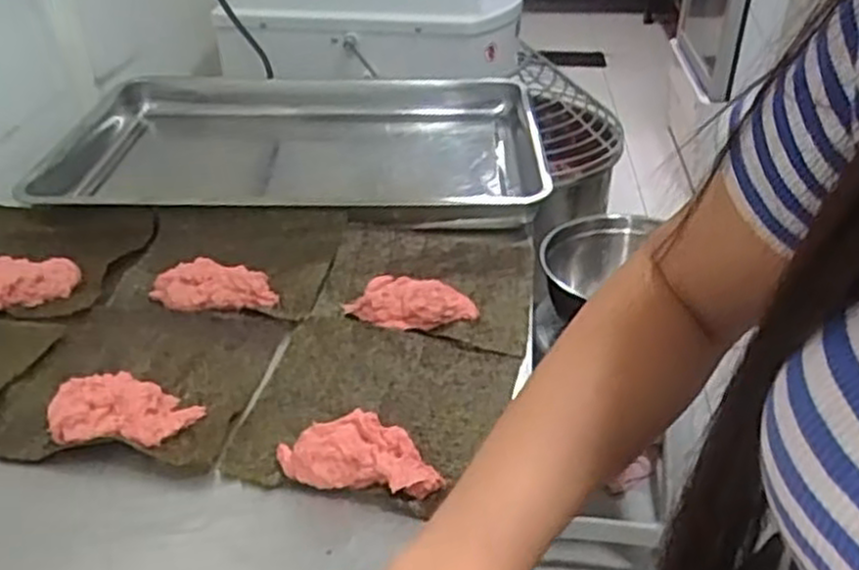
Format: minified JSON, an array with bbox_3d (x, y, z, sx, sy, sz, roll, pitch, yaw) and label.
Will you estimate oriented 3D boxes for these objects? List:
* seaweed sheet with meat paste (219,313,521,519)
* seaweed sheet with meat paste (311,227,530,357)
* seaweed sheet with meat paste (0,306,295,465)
[{"bbox_3d":[-0.044,0.089,0.627,0.196,0.031,0.191,10,36,14],"label":"seaweed sheet with meat paste"},{"bbox_3d":[-0.001,-0.017,0.789,0.206,0.032,0.206,6,36,8],"label":"seaweed sheet with meat paste"},{"bbox_3d":[-0.247,0.069,0.661,0.209,0.029,0.189,4,35,5],"label":"seaweed sheet with meat paste"}]

